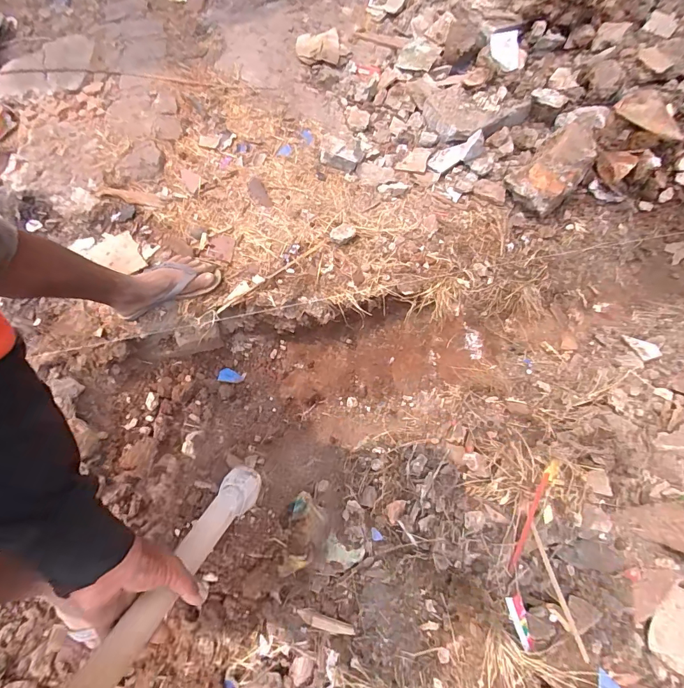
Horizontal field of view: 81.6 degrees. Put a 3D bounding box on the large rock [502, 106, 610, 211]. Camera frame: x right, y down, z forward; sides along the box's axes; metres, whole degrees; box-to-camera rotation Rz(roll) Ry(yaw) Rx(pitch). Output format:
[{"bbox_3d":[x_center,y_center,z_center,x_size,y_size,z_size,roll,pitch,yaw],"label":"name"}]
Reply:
[{"bbox_3d":[0.613,-0.531,1.108,0.154,0.096,0.382,36,69,17],"label":"large rock"}]

